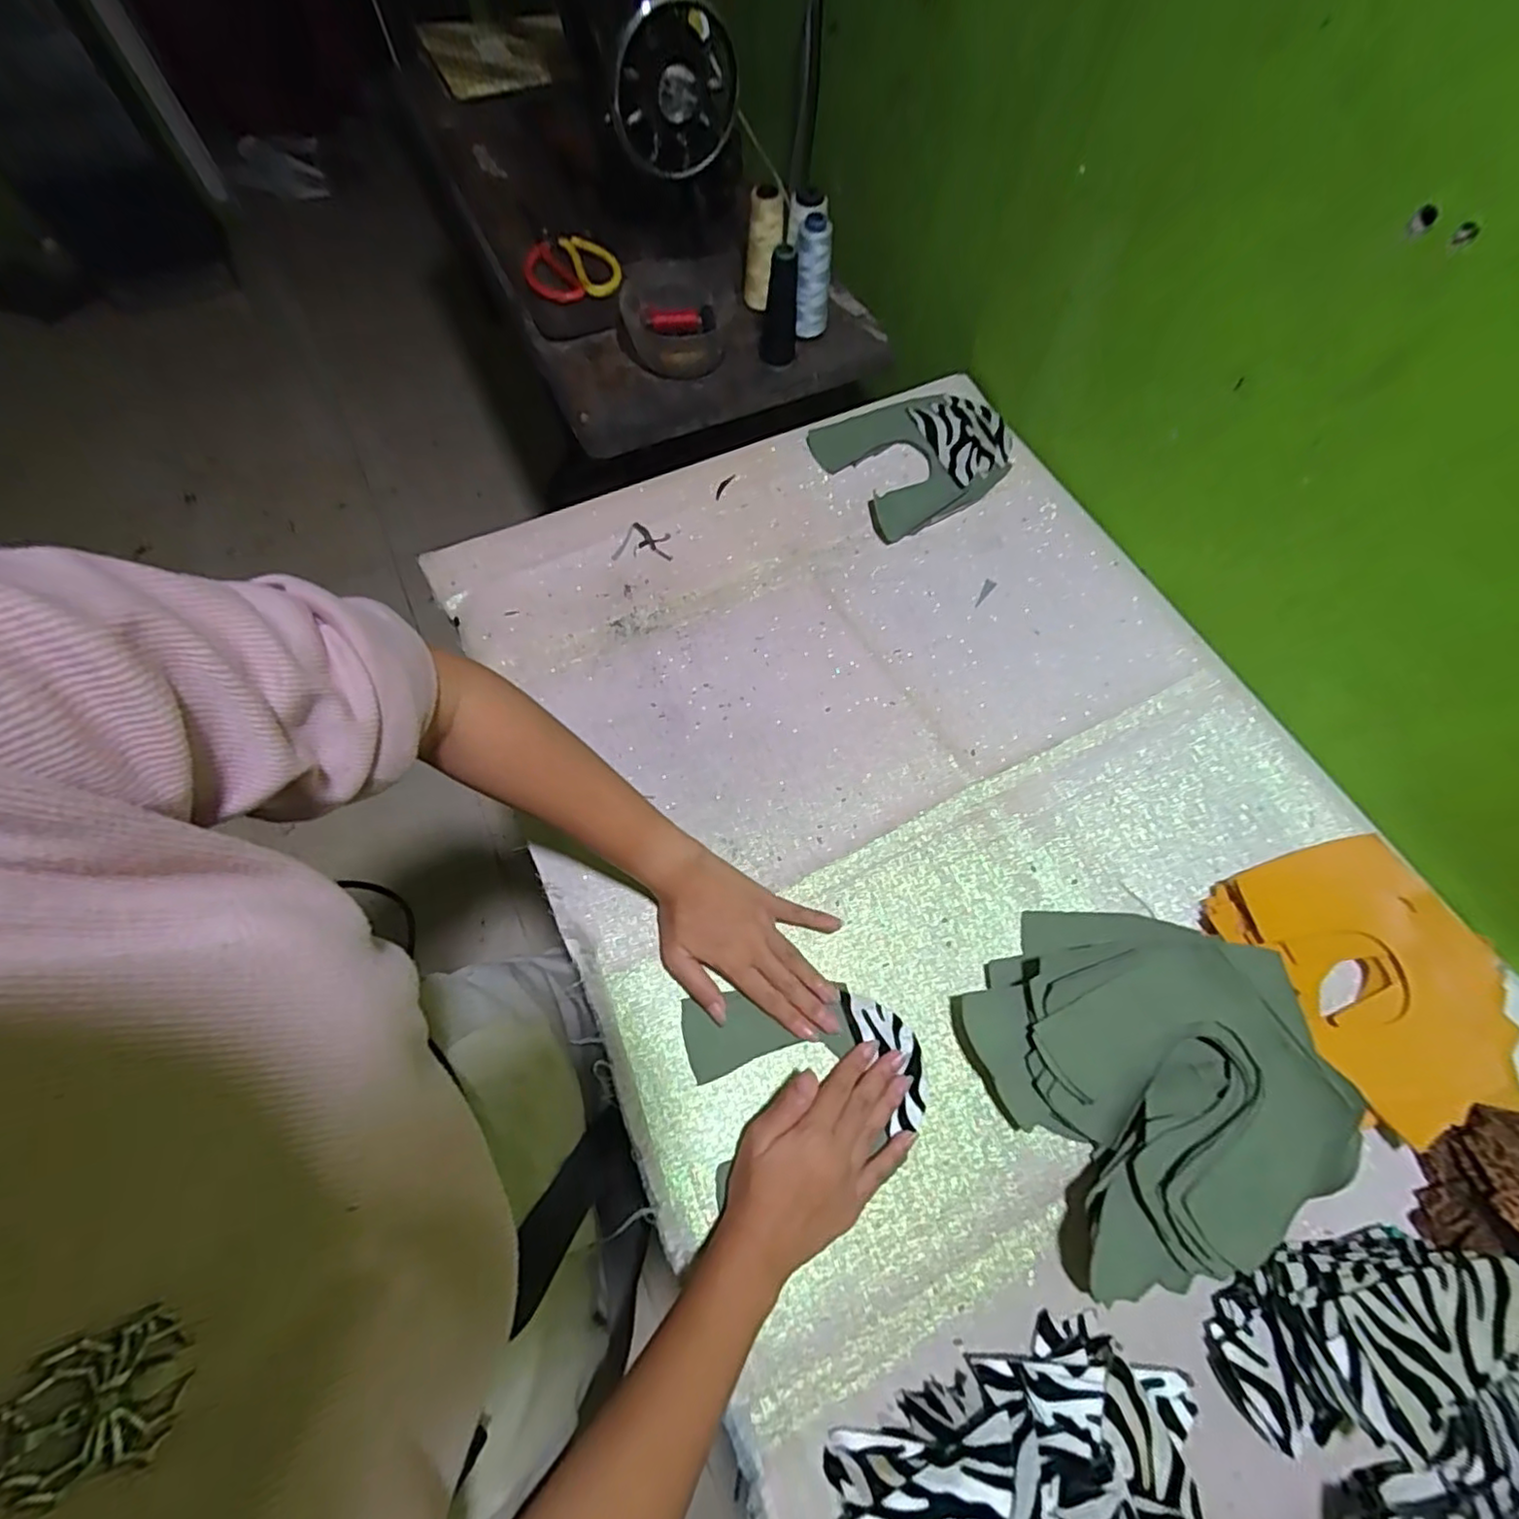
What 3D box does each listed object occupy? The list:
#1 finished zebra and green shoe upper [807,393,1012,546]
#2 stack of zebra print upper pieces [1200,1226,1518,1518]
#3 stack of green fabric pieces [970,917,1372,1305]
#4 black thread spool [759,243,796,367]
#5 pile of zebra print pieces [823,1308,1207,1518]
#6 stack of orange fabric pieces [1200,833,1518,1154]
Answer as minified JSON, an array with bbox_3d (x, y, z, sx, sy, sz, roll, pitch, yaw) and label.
[{"bbox_3d":[0.167,-0.317,0.680,0.189,0.022,0.152,-27,68,-12],"label":"finished zebra and green shoe upper"},{"bbox_3d":[0.371,0.357,0.350,0.177,0.052,0.178,-22,69,-11],"label":"stack of zebra print upper pieces"},{"bbox_3d":[0.258,0.201,0.423,0.197,0.060,0.218,-20,69,-10],"label":"stack of green fabric pieces"},{"bbox_3d":[0.021,-0.487,0.704,0.037,0.119,0.040,1,67,-1],"label":"black thread spool"},{"bbox_3d":[0.145,0.388,0.339,0.201,0.046,0.114,-8,67,-5],"label":"pile of zebra print pieces"},{"bbox_3d":[0.437,0.151,0.464,0.149,0.027,0.188,-28,70,-13],"label":"stack of orange fabric pieces"}]

